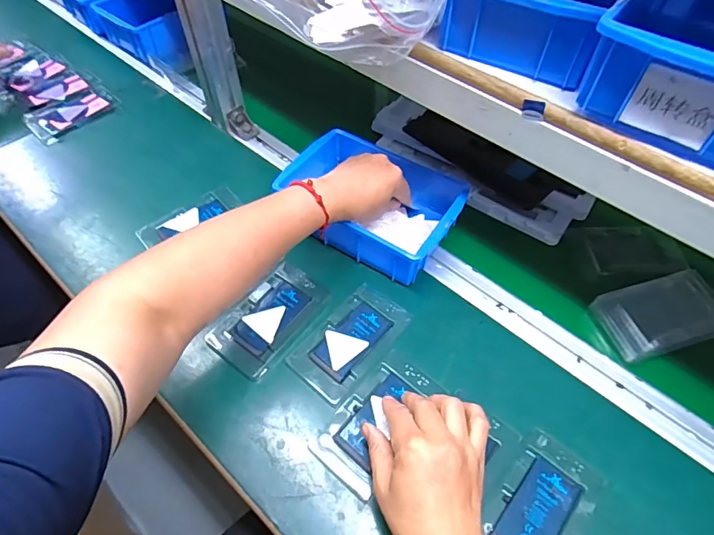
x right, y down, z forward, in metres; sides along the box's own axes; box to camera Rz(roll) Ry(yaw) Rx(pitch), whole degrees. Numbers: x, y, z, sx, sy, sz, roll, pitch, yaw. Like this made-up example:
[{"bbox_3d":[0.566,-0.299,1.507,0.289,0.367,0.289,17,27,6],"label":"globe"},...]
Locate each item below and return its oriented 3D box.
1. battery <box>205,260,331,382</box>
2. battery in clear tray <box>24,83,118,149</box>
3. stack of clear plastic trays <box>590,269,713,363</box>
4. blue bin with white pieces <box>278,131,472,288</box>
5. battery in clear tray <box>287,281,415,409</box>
[{"bbox_3d":[-0.093,0.054,0.492,0.075,0.008,0.127,32,60,20],"label":"battery"},{"bbox_3d":[-0.435,-0.239,0.694,0.126,0.018,0.071,-38,63,-25],"label":"battery in clear tray"},{"bbox_3d":[0.333,0.050,0.489,0.133,0.022,0.077,-13,56,-11],"label":"stack of clear plastic trays"},{"bbox_3d":[0.022,-0.082,0.548,0.200,0.065,0.146,29,60,18],"label":"blue bin with white pieces"},{"bbox_3d":[-0.005,0.077,0.477,0.073,0.004,0.128,35,60,21],"label":"battery in clear tray"}]

